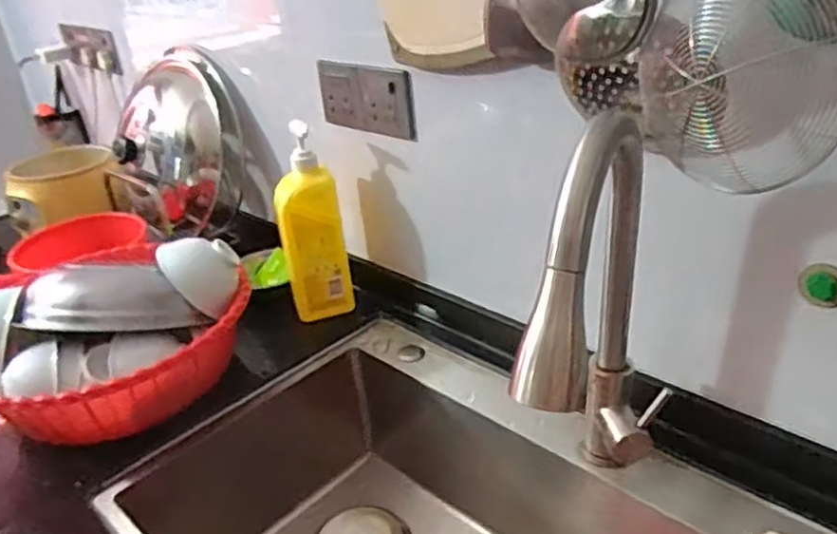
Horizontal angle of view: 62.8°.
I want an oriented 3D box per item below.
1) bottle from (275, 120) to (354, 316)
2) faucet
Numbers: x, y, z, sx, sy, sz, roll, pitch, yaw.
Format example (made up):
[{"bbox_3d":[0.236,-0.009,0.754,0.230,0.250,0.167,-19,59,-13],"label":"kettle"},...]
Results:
[{"bbox_3d":[-0.149,-0.053,0.951,0.085,0.262,0.061,-14,30,-15],"label":"bottle"},{"bbox_3d":[0.149,0.061,0.551,0.070,0.343,0.225,10,32,26],"label":"faucet"}]

